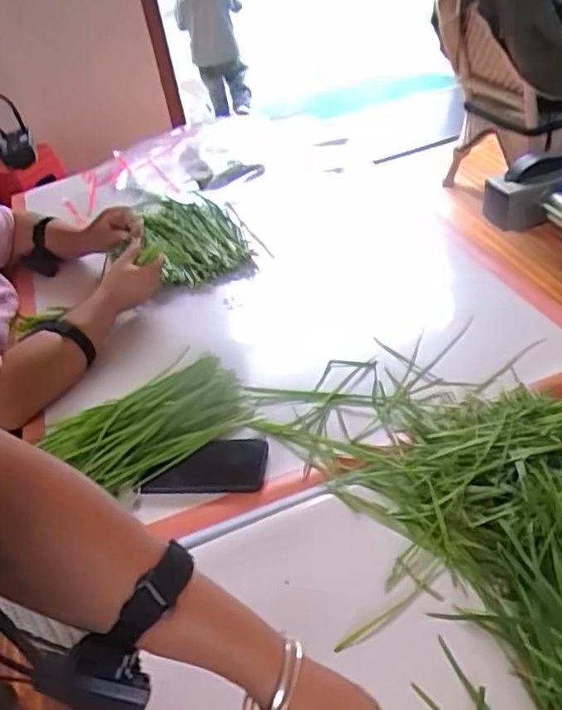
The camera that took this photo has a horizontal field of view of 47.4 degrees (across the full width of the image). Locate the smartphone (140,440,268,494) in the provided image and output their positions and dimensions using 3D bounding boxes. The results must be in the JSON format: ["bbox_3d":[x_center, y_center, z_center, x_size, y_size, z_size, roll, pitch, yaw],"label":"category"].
[{"bbox_3d":[-0.089,0.134,0.772,0.140,0.007,0.074,-3,47,10],"label":"smartphone"}]

